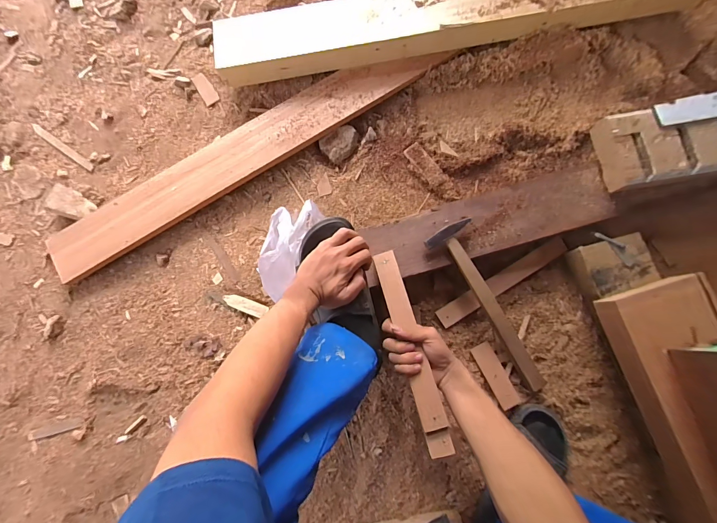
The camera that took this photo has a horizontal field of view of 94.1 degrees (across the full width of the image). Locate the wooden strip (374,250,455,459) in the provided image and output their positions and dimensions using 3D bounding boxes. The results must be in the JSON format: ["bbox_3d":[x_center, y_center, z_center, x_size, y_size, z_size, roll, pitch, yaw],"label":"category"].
[{"bbox_3d":[0.085,0.133,0.539,0.038,0.018,0.327,-15,69,-2],"label":"wooden strip"}]

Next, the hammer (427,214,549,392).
[{"bbox_3d":[0.240,0.082,0.599,0.087,0.033,0.333,-32,91,-6],"label":"hammer"}]

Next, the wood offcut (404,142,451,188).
[{"bbox_3d":[0.142,-0.205,0.709,0.040,0.017,0.111,-35,79,-6],"label":"wood offcut"}]

